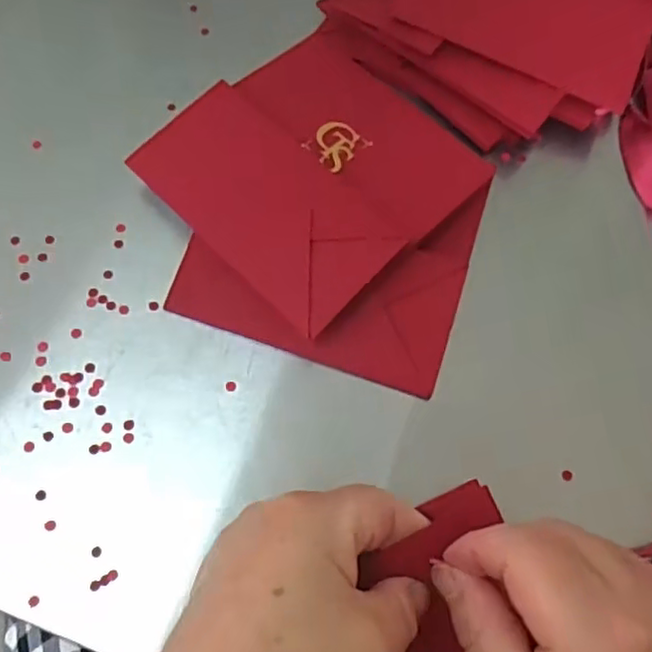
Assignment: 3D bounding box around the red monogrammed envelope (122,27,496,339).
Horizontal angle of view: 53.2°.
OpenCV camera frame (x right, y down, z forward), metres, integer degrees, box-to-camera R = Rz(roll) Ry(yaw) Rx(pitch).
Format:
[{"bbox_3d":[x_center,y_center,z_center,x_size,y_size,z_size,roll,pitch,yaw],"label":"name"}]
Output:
[{"bbox_3d":[-0.006,-0.085,0.343,0.137,0.020,0.142,42,71,12],"label":"red monogrammed envelope"}]

